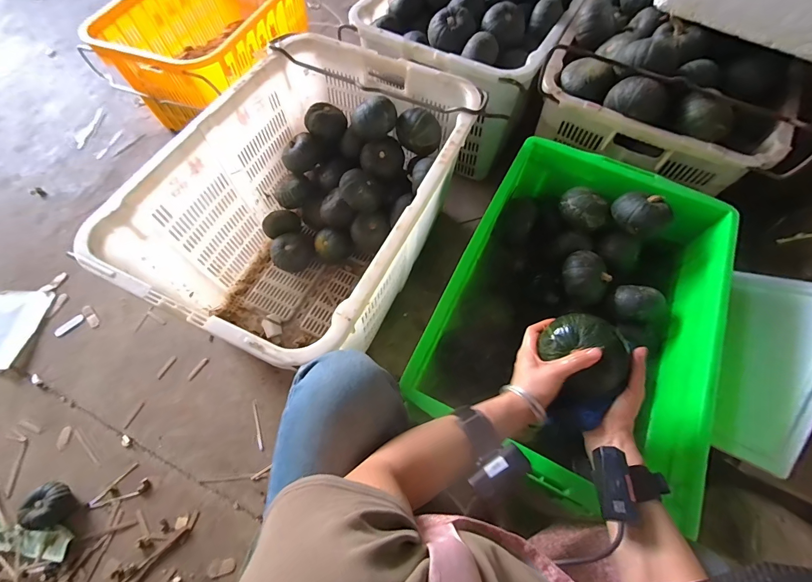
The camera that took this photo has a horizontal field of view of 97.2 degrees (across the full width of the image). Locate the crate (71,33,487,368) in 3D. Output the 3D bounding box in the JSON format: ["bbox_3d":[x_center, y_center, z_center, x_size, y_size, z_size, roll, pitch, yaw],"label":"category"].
[{"bbox_3d":[-0.189,-0.159,0.824,0.476,0.371,0.677,24,66,11],"label":"crate"}]

